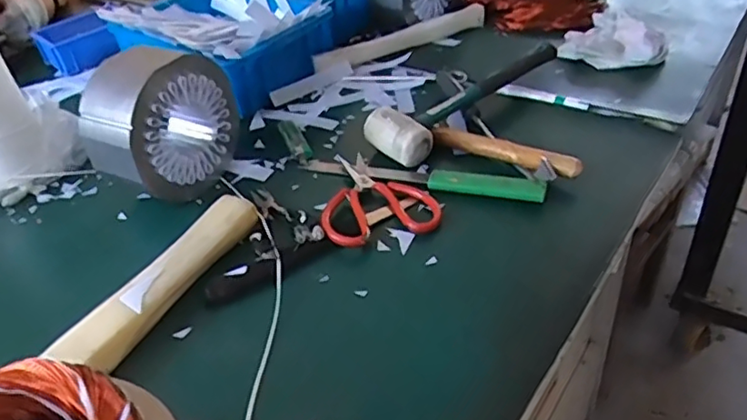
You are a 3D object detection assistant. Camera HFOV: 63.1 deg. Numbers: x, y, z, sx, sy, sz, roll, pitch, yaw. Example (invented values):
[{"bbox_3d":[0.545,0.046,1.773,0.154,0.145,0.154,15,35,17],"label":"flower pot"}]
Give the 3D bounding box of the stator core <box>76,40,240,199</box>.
[{"bbox_3d":[-0.218,-0.091,0.637,0.076,0.155,0.154,24,47,31],"label":"stator core"}]

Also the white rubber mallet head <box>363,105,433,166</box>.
[{"bbox_3d":[0.027,-0.081,0.678,0.038,0.046,0.075,-31,46,-29],"label":"white rubber mallet head"}]

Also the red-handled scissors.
[{"bbox_3d":[-0.006,-0.018,0.629,0.115,0.015,0.144,-15,40,-12],"label":"red-handled scissors"}]

